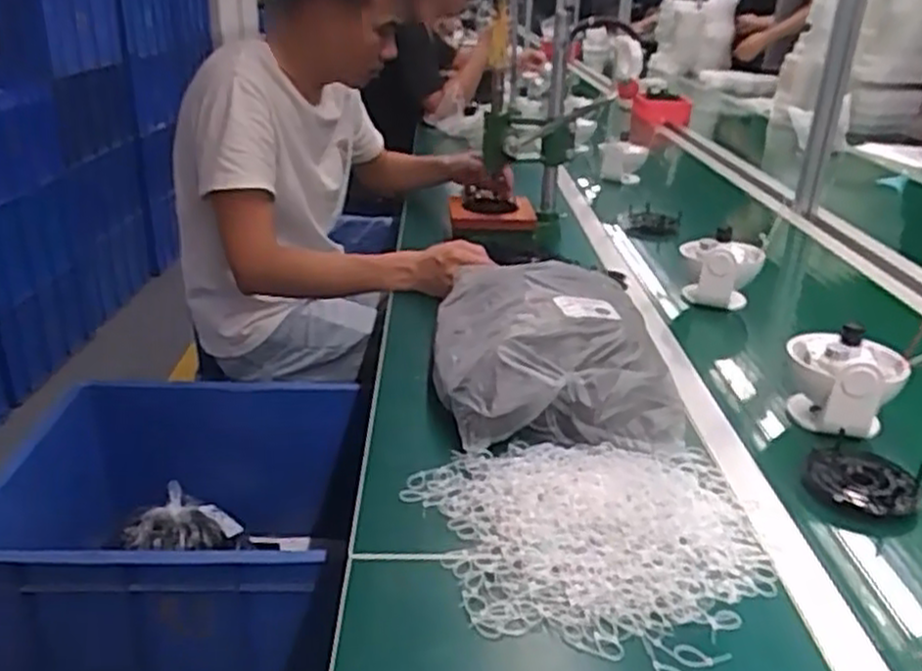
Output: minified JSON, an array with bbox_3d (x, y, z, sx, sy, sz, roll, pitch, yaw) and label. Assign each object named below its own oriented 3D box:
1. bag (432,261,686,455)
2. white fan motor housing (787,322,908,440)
[{"bbox_3d":[0.099,0.012,0.904,0.246,0.098,0.329,1,24,-2],"label":"bag"},{"bbox_3d":[0.413,0.051,0.846,0.118,0.102,0.107,14,27,26],"label":"white fan motor housing"}]

